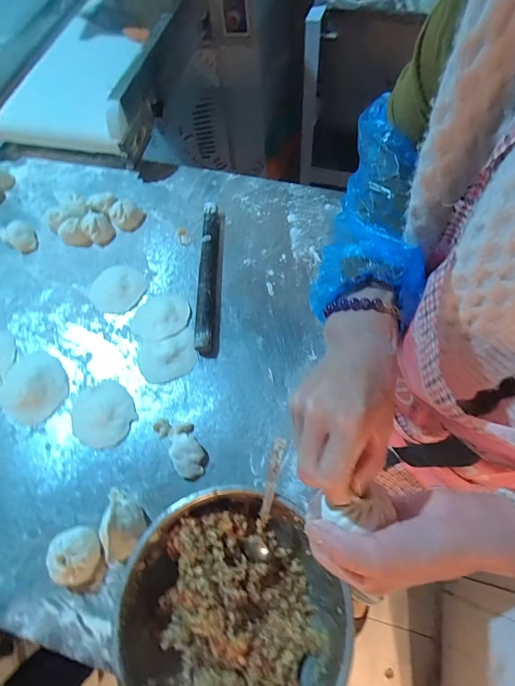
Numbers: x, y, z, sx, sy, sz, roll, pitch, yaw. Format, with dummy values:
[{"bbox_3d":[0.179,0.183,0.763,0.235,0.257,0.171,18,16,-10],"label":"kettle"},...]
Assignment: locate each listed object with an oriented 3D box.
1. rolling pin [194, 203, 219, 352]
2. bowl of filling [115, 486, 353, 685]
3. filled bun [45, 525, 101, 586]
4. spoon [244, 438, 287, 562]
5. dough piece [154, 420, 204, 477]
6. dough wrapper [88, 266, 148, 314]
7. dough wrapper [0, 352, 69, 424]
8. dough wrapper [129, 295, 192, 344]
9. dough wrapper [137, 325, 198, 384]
[{"bbox_3d":[-0.085,-0.125,0.634,0.025,0.029,0.296,-1,66,2],"label":"rolling pin"},{"bbox_3d":[-0.028,0.289,0.405,0.217,0.085,0.227,-1,66,2],"label":"bowl of filling"},{"bbox_3d":[-0.224,0.263,0.454,0.058,0.038,0.059,-1,66,2],"label":"filled bun"},{"bbox_3d":[0.011,0.178,0.415,0.025,0.013,0.147,13,99,8],"label":"spoon"},{"bbox_3d":[-0.106,0.140,0.512,0.045,0.021,0.095,-35,69,-12],"label":"dough piece"},{"bbox_3d":[-0.248,-0.097,0.645,0.096,0.010,0.095,-1,66,2],"label":"dough wrapper"},{"bbox_3d":[-0.346,0.064,0.561,0.111,0.018,0.098,34,71,16],"label":"dough wrapper"},{"bbox_3d":[-0.161,-0.044,0.608,0.098,0.007,0.083,-33,68,-12],"label":"dough wrapper"},{"bbox_3d":[-0.141,0.020,0.579,0.094,0.009,0.075,-21,68,-4],"label":"dough wrapper"}]

